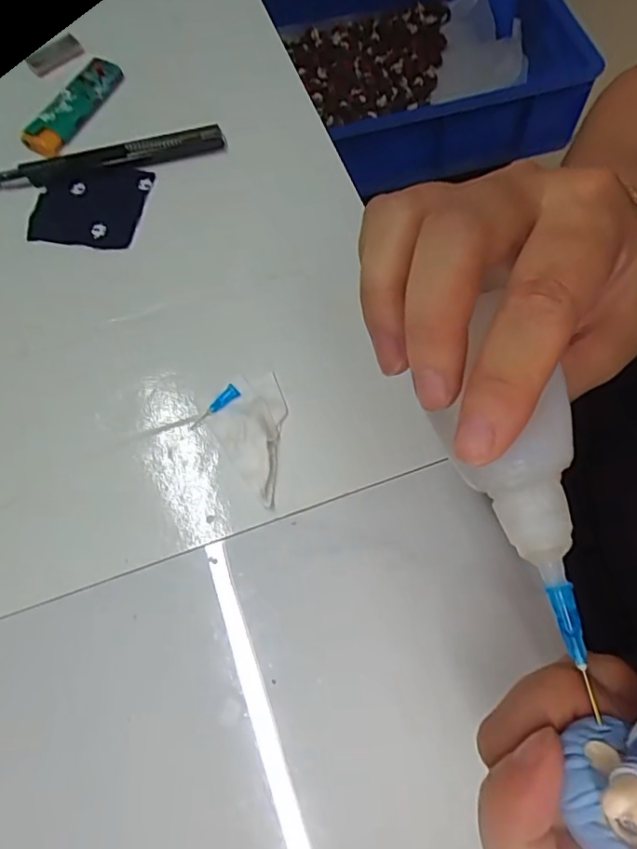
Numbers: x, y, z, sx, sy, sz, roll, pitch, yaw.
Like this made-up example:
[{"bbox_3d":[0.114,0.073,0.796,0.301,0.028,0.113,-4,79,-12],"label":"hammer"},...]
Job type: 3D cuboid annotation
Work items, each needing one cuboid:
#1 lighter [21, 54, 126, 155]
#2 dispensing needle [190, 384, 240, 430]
[{"bbox_3d":[-0.154,-0.200,0.354,0.024,0.012,0.077,22,70,10],"label":"lighter"},{"bbox_3d":[-0.053,-0.008,0.285,0.030,0.004,0.006,-41,72,2],"label":"dispensing needle"}]

